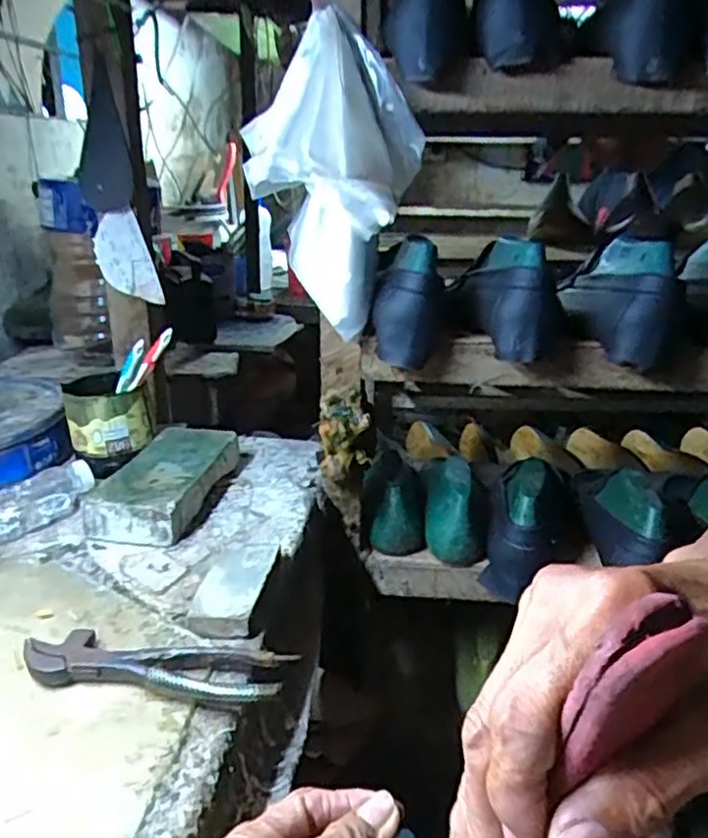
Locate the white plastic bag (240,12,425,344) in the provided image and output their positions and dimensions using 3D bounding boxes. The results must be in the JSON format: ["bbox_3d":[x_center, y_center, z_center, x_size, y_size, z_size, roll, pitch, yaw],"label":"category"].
[{"bbox_3d":[-0.018,-0.213,0.622,0.121,0.242,0.097,-13,24,-35],"label":"white plastic bag"}]

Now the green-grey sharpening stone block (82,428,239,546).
[{"bbox_3d":[-0.186,0.062,0.695,0.096,0.043,0.188,4,20,9],"label":"green-grey sharpening stone block"}]

